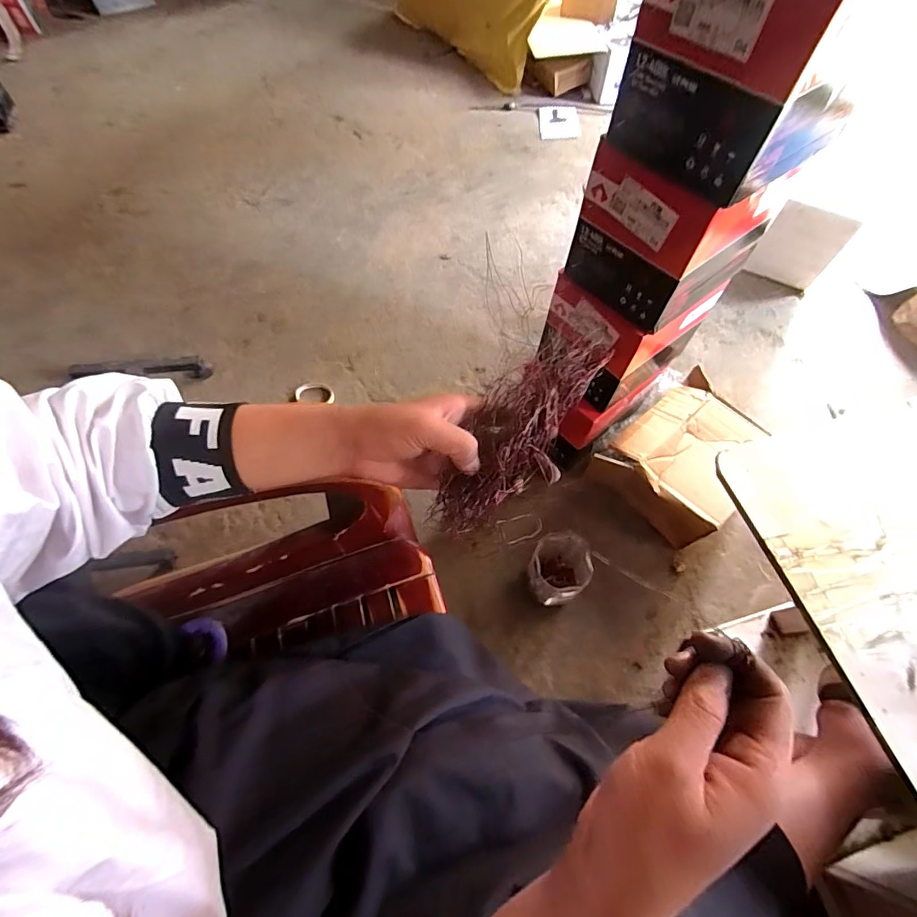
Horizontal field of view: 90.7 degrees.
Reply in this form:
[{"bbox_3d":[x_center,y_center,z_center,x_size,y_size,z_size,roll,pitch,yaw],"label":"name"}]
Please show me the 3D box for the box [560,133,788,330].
[{"bbox_3d":[0.315,-0.344,0.648,0.226,0.189,0.179,-34,68,-16],"label":"box"}]

